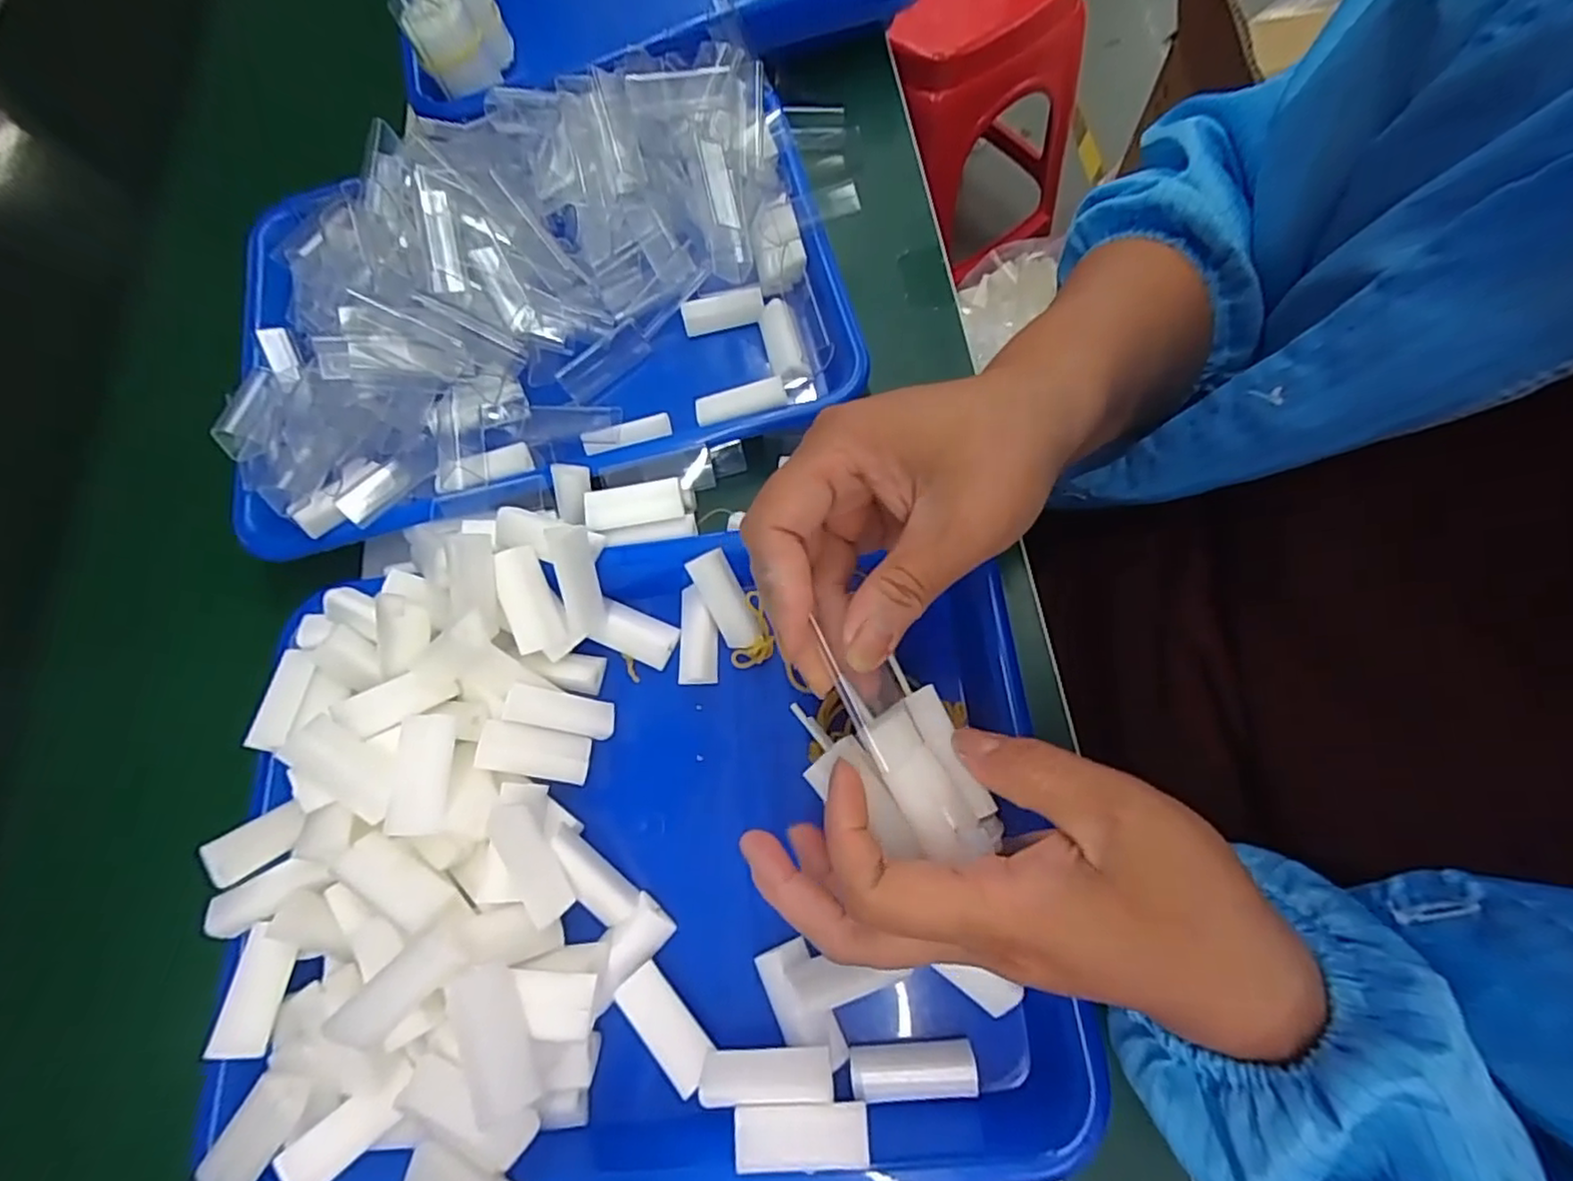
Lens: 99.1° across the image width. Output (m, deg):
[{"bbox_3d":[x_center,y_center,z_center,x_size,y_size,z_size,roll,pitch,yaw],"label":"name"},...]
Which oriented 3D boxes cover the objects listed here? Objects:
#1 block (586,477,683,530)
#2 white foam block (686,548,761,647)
[{"bbox_3d":[-0.072,-0.040,0.317,0.045,0.009,0.020,-9,70,3],"label":"block"},{"bbox_3d":[-0.028,0.004,0.307,0.017,0.013,0.045,-28,97,-10],"label":"white foam block"}]

